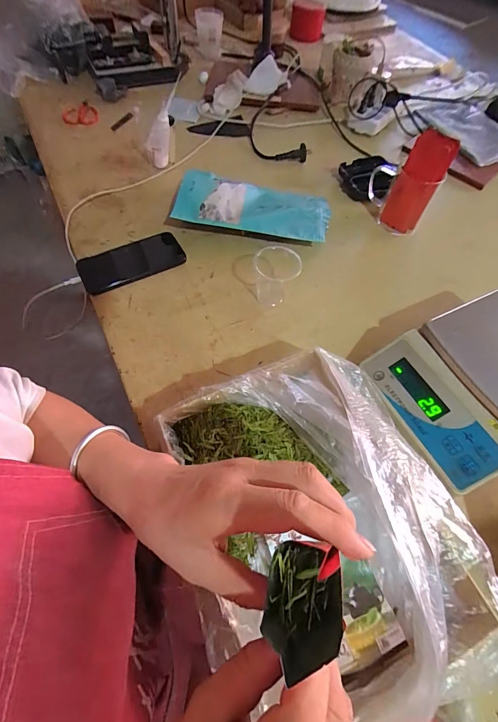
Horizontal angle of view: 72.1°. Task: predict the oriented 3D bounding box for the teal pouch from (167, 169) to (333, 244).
[{"bbox_3d":[0.010,-0.268,0.595,0.261,0.048,0.157,5,61,0],"label":"teal pouch"}]

